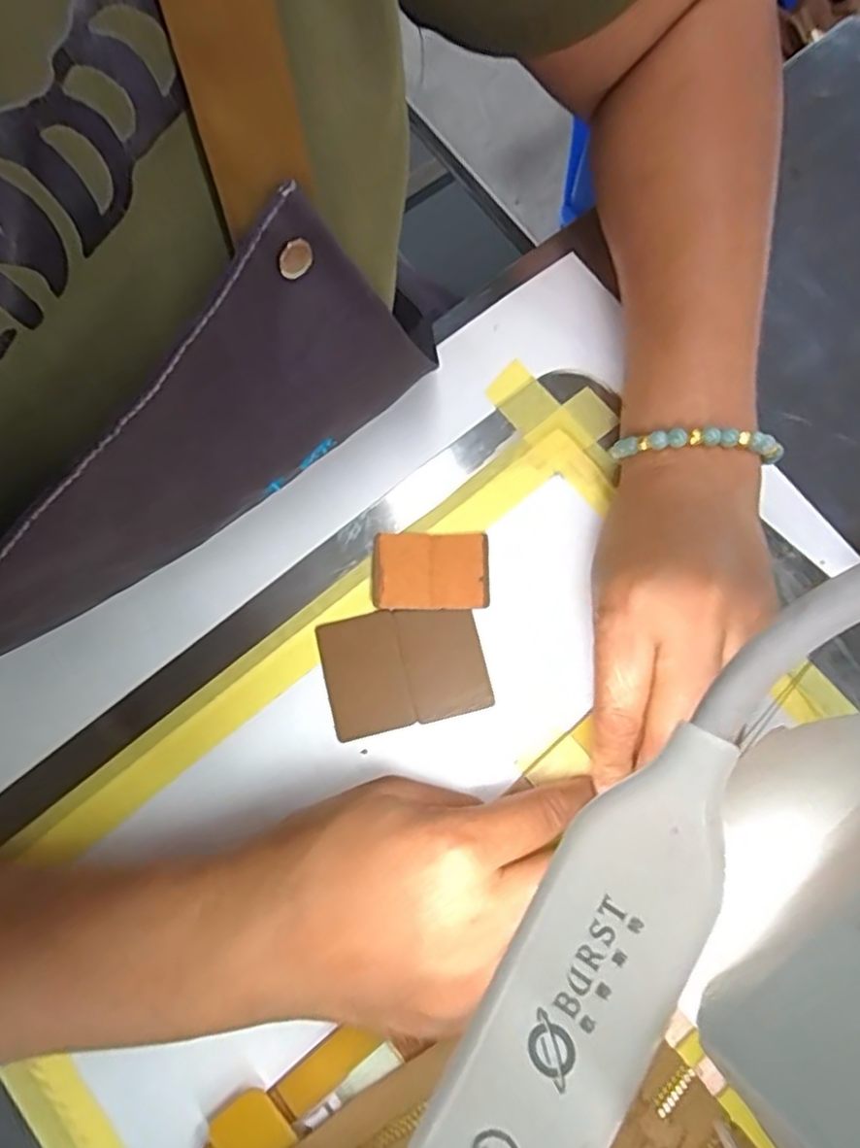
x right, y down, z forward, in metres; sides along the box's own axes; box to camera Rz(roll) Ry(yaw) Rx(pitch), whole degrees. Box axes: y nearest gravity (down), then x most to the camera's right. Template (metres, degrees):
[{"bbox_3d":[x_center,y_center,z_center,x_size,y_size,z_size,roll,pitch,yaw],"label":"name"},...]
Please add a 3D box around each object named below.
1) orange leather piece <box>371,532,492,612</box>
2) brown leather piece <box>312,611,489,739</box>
[{"bbox_3d":[0.001,-0.001,0.302,0.052,0.006,0.035,-1,77,0],"label":"orange leather piece"},{"bbox_3d":[-0.012,0.041,0.295,0.070,0.004,0.051,-13,78,-2],"label":"brown leather piece"}]

